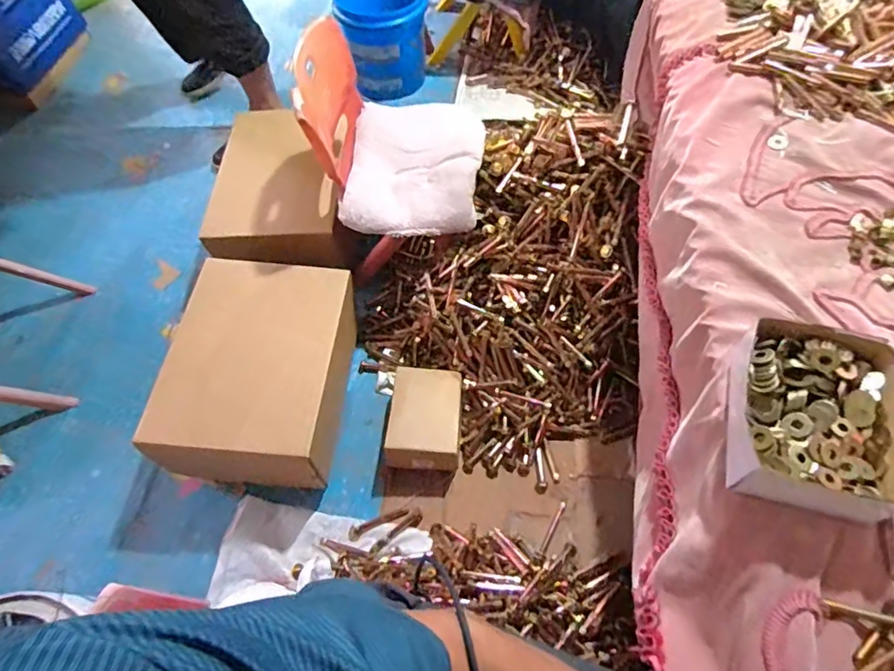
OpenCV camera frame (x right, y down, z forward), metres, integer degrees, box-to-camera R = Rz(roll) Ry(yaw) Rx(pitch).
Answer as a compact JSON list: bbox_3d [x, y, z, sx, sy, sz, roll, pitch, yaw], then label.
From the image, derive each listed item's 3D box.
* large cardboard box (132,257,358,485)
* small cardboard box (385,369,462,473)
[{"bbox_3d":[-0.357,0.080,1.048,0.285,0.237,0.405,4,61,6],"label":"large cardboard box"},{"bbox_3d":[-0.039,0.167,1.032,0.135,0.095,0.200,2,61,5],"label":"small cardboard box"}]

